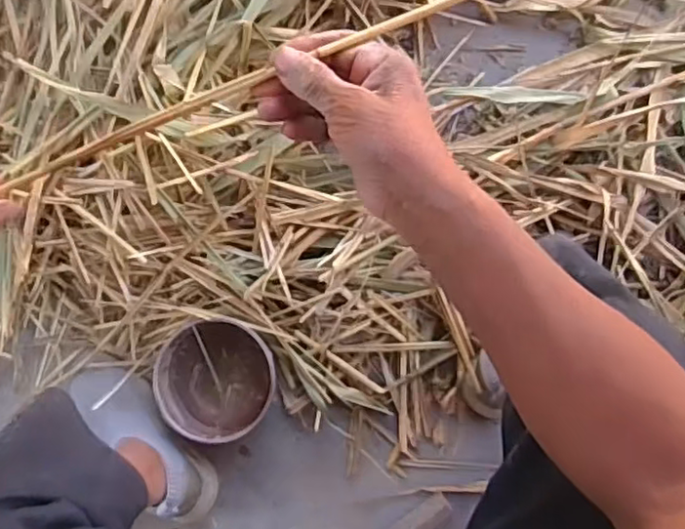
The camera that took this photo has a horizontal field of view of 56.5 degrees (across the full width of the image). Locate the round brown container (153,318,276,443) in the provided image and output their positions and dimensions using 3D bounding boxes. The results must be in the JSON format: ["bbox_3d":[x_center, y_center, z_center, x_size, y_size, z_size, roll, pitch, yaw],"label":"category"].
[{"bbox_3d":[-0.168,0.155,0.871,0.154,0.071,0.155,0,85,4],"label":"round brown container"}]

